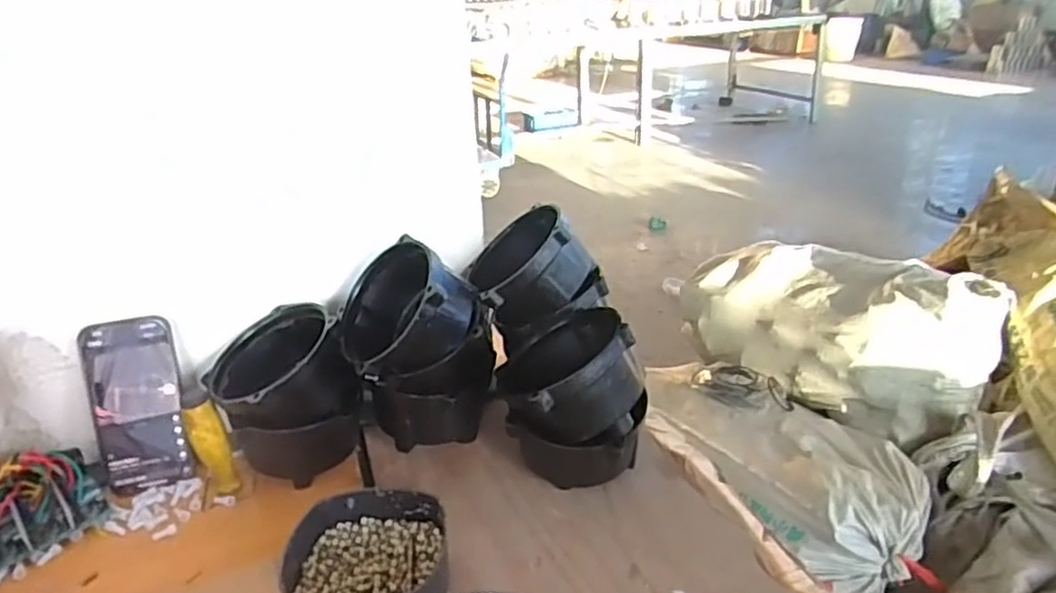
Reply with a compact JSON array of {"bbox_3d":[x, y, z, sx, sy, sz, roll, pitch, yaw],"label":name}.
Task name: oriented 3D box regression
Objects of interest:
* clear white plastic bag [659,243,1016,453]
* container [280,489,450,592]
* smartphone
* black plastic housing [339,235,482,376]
[{"bbox_3d":[0.676,0.050,1.615,0.267,0.292,0.698,-19,29,-32],"label":"clear white plastic bag"},{"bbox_3d":[-0.124,0.212,0.539,0.121,0.050,0.131,-1,25,3],"label":"container"},{"bbox_3d":[-0.376,0.102,0.671,0.080,0.161,0.008,-9,-2,-7],"label":"smartphone"},{"bbox_3d":[-0.111,0.023,0.678,0.127,0.093,0.128,-46,38,7],"label":"black plastic housing"}]

